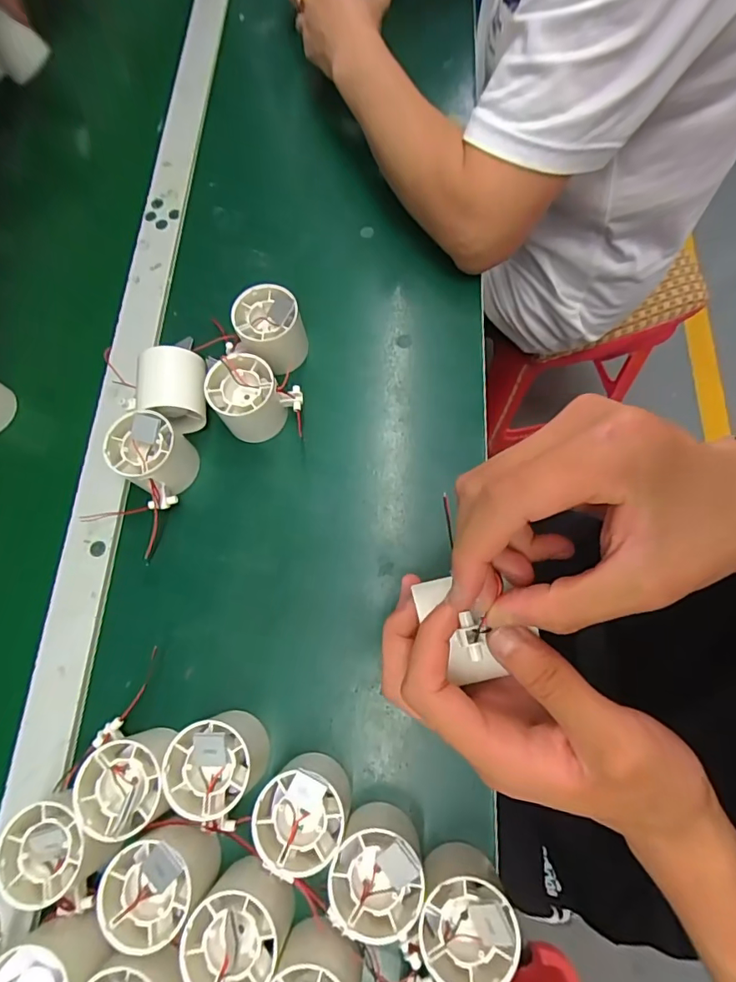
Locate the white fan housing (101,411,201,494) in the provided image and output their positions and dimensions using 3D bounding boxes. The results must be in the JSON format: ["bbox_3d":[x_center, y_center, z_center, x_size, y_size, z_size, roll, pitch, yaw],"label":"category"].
[{"bbox_3d":[-0.171,-0.029,0.393,0.053,0.049,0.053,-1,71,3],"label":"white fan housing"}]

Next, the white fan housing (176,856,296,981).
[{"bbox_3d":[-0.077,0.266,0.303,0.053,0.069,0.048,21,74,10],"label":"white fan housing"}]

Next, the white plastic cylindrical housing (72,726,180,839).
[{"bbox_3d":[-0.153,0.188,0.320,0.057,0.047,0.052,-1,71,3],"label":"white plastic cylindrical housing"}]

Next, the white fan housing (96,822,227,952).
[{"bbox_3d":[-0.128,0.239,0.301,0.054,0.052,0.053,-1,71,3],"label":"white fan housing"}]

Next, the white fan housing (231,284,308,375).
[{"bbox_3d":[-0.083,-0.137,0.421,0.053,0.053,0.051,-1,71,3],"label":"white fan housing"}]

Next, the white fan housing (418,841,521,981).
[{"bbox_3d":[0.056,0.248,0.289,0.052,0.059,0.050,-3,71,3],"label":"white fan housing"}]

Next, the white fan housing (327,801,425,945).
[{"bbox_3d":[0.006,0.228,0.297,0.052,0.058,0.052,-1,71,3],"label":"white fan housing"}]

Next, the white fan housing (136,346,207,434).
[{"bbox_3d":[-0.161,-0.082,0.408,0.056,0.052,0.059,-4,71,2],"label":"white fan housing"}]

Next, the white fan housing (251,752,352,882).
[{"bbox_3d":[-0.040,0.201,0.309,0.052,0.055,0.053,-1,71,3],"label":"white fan housing"}]

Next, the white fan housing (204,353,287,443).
[{"bbox_3d":[-0.099,-0.074,0.401,0.053,0.051,0.050,-1,71,3],"label":"white fan housing"}]

